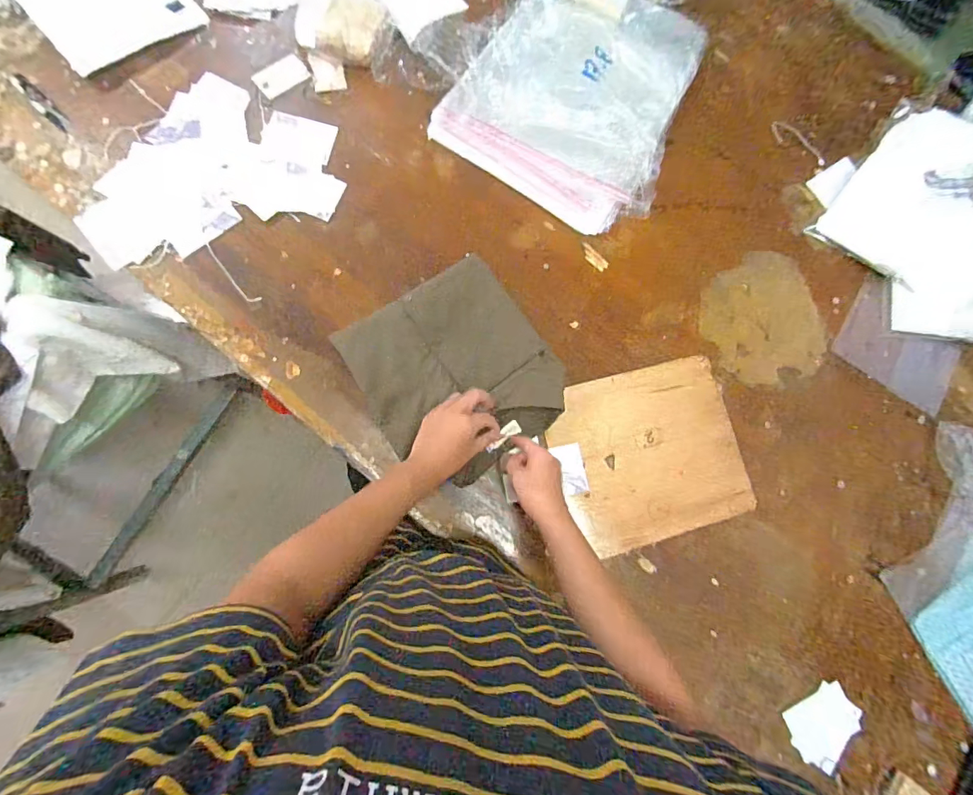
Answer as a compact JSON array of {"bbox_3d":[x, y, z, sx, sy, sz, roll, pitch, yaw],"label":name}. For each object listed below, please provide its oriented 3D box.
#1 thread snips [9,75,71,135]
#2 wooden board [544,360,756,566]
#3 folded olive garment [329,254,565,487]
[{"bbox_3d":[-0.651,-0.431,0.671,0.110,0.010,0.024,43,80,2],"label":"thread snips"},{"bbox_3d":[0.244,0.082,0.683,0.270,0.009,0.246,-15,83,-7],"label":"wooden board"},{"bbox_3d":[-0.039,-0.037,0.646,0.254,0.024,0.271,-34,86,-9],"label":"folded olive garment"}]

